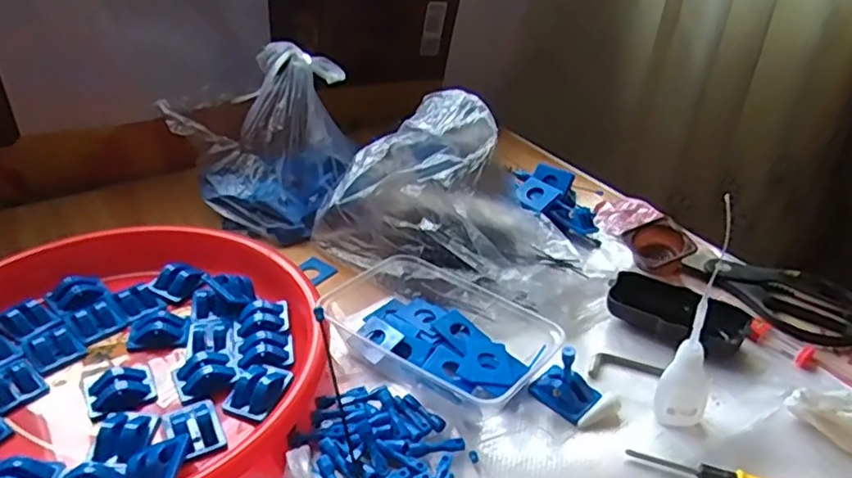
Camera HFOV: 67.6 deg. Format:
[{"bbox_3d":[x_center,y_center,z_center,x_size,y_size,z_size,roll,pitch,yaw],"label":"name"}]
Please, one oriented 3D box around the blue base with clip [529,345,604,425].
[{"bbox_3d":[0.100,0.097,0.454,0.045,0.044,0.029,27,40,34],"label":"blue base with clip"}]

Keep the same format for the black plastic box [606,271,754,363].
[{"bbox_3d":[0.205,0.063,0.526,0.105,0.024,0.055,22,38,28],"label":"black plastic box"}]

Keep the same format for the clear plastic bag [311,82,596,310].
[{"bbox_3d":[0.028,-0.047,0.575,0.236,0.131,0.140,12,34,17],"label":"clear plastic bag"}]

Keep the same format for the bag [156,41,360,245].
[{"bbox_3d":[-0.161,-0.096,0.621,0.180,0.151,0.117,-4,33,-9],"label":"bag"}]

